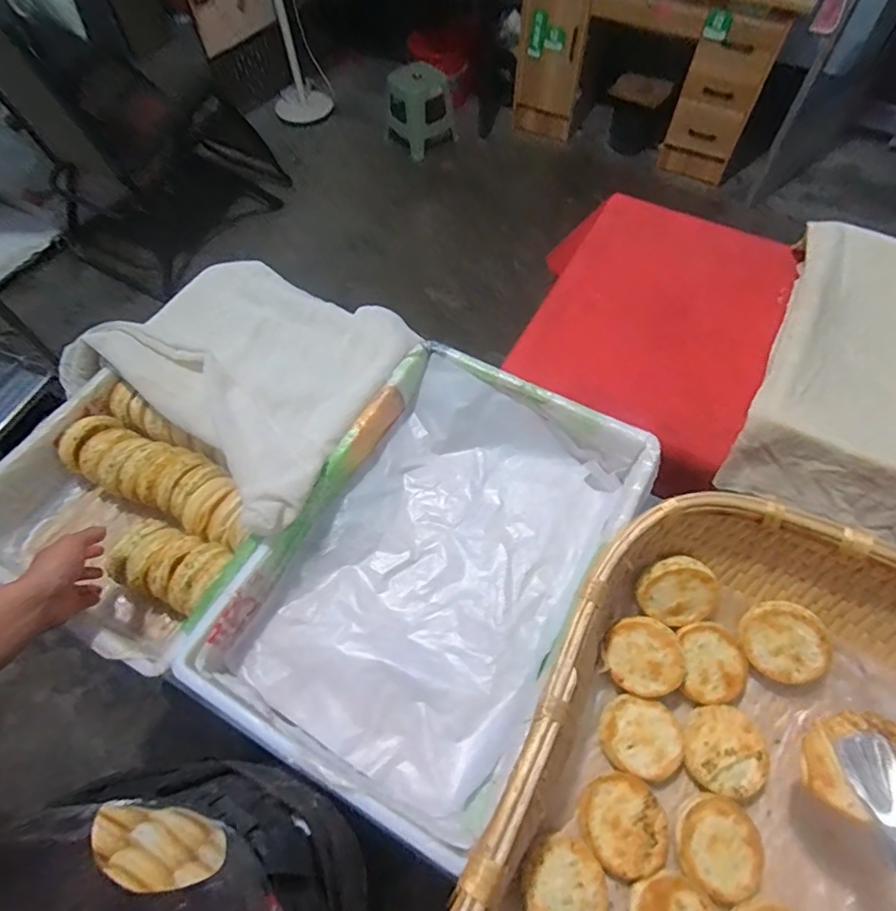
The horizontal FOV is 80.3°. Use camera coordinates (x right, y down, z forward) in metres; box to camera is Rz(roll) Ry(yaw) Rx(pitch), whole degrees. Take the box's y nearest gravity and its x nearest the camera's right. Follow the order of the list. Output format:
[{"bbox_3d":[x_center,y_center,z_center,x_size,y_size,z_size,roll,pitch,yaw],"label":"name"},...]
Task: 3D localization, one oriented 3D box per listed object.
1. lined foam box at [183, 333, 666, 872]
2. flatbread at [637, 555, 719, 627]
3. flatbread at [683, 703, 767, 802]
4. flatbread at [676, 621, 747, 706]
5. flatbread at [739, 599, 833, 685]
[{"bbox_3d":[-0.012,0.139,0.754,0.410,0.123,0.595,26,64,16],"label":"lined foam box"},{"bbox_3d":[0.291,0.174,0.674,0.093,0.014,0.089,1,102,5],"label":"flatbread"},{"bbox_3d":[0.336,0.358,0.643,0.092,0.026,0.095,-1,60,2],"label":"flatbread"},{"bbox_3d":[0.332,0.262,0.672,0.089,0.015,0.098,-7,79,3],"label":"flatbread"},{"bbox_3d":[0.413,0.229,0.653,0.090,0.015,0.098,5,100,26],"label":"flatbread"}]

